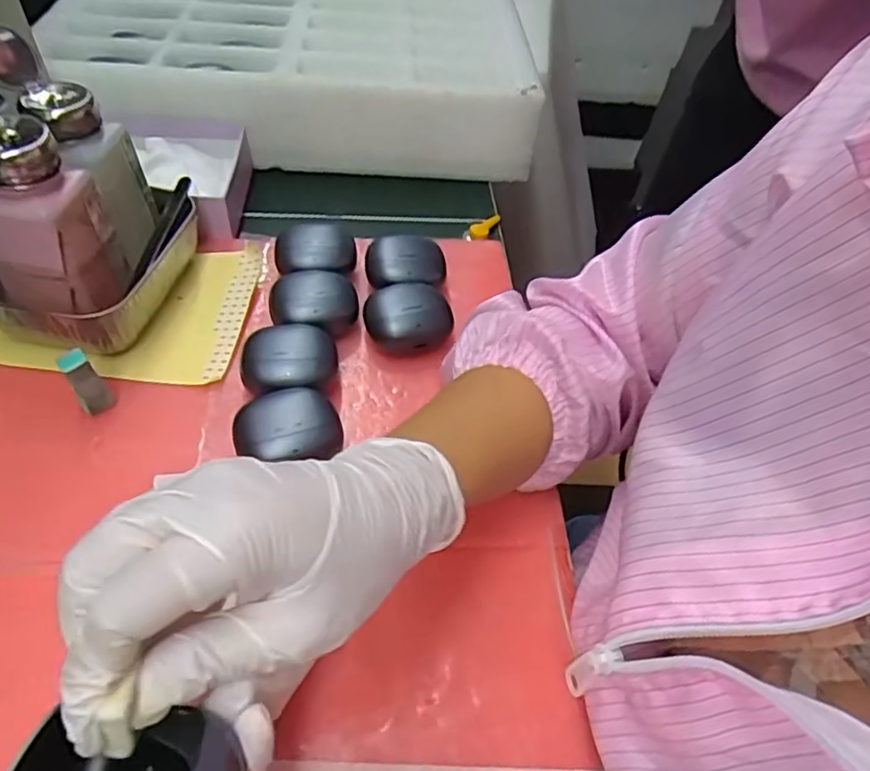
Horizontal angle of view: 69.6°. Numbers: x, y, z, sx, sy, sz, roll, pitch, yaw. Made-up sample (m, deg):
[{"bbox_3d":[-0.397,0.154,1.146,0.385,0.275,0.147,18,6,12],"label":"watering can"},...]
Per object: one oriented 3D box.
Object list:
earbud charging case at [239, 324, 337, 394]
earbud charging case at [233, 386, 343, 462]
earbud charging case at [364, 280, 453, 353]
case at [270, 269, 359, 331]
[{"bbox_3d":[-0.089,-0.012,0.382,0.055,0.029,0.047,-6,50,-12],"label":"earbud charging case"},{"bbox_3d":[-0.082,0.025,0.351,0.056,0.030,0.040,-9,51,-15],"label":"earbud charging case"},{"bbox_3d":[-0.017,-0.045,0.423,0.055,0.030,0.048,-16,53,-19],"label":"earbud charging case"},{"bbox_3d":[-0.082,-0.054,0.428,0.057,0.030,0.044,-2,49,-8],"label":"case"}]

